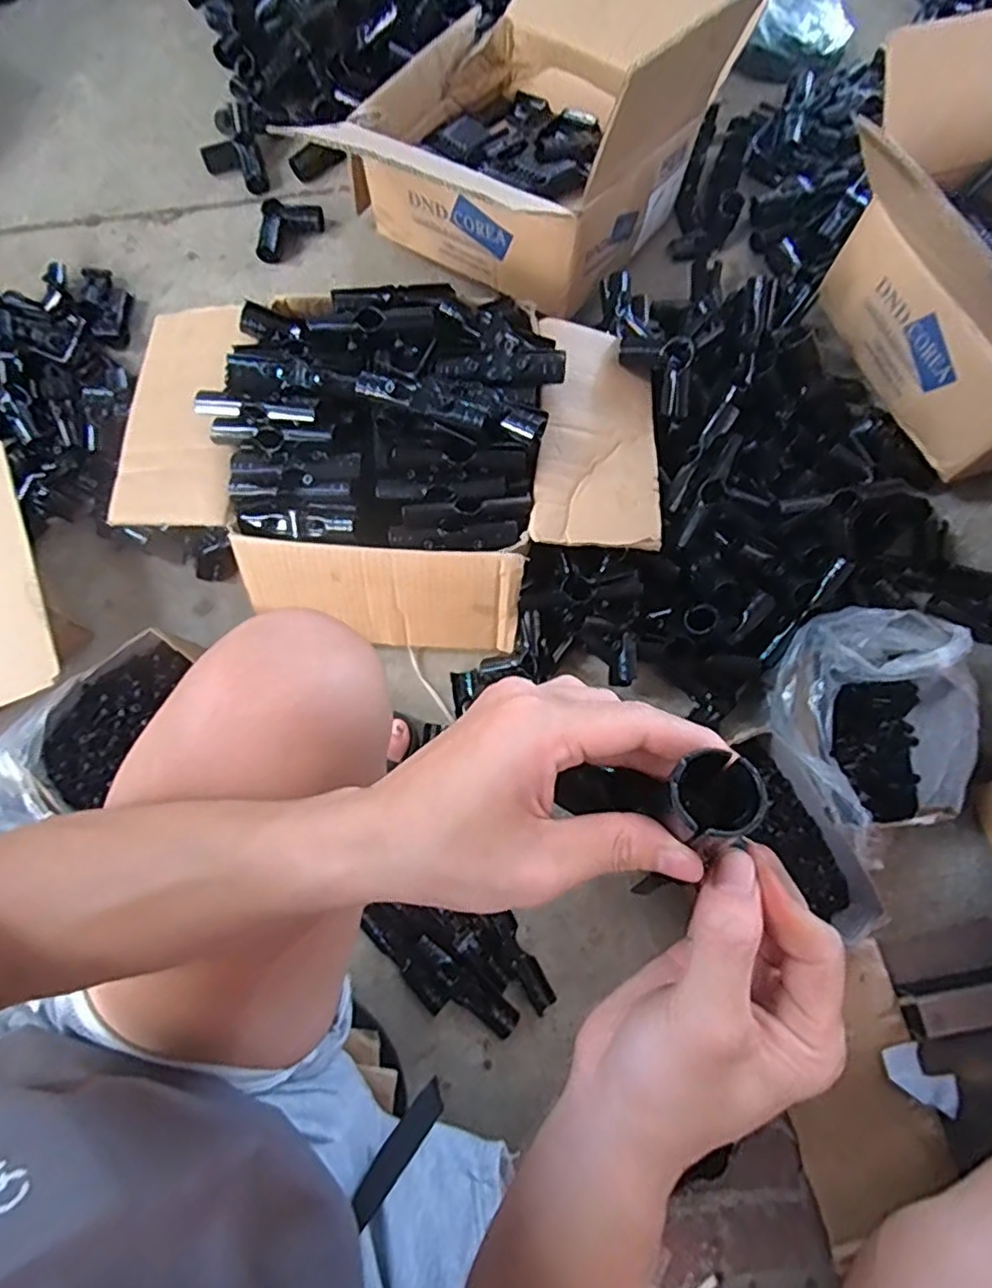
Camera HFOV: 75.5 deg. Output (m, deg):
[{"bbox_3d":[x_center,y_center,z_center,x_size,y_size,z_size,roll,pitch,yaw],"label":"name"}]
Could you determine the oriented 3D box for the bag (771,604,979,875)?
[{"bbox_3d":[0.390,0.082,0.665,0.199,0.127,0.232,-23,77,-5],"label":"bag"}]

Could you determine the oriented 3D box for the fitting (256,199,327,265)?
[{"bbox_3d":[-0.293,-0.583,0.892,0.104,0.035,0.057,-30,78,-6],"label":"fitting"}]

